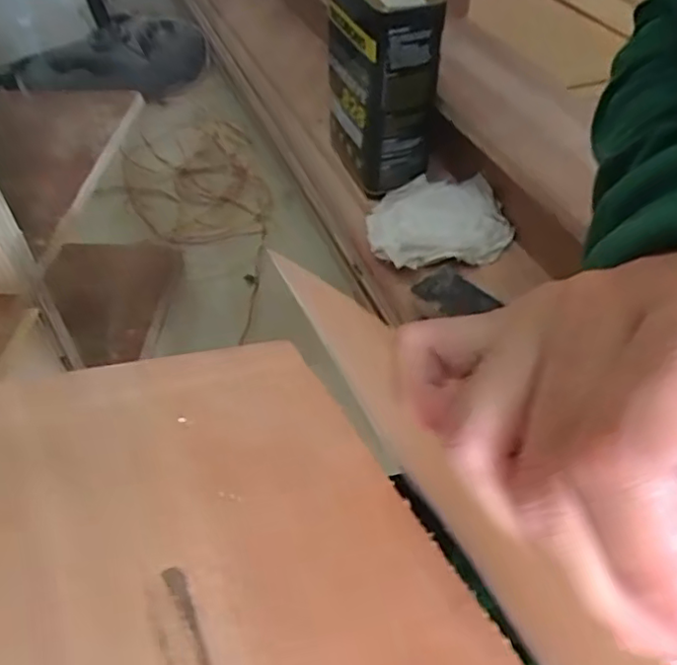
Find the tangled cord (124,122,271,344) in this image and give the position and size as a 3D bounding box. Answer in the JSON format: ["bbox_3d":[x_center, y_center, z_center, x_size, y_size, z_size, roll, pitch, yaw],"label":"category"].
[{"bbox_3d":[-0.260,-0.278,1.157,0.224,0.032,0.354,-18,50,-14],"label":"tangled cord"}]

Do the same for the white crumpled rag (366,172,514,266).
[{"bbox_3d":[0.124,-0.139,0.794,0.169,0.034,0.153,-2,48,0],"label":"white crumpled rag"}]

